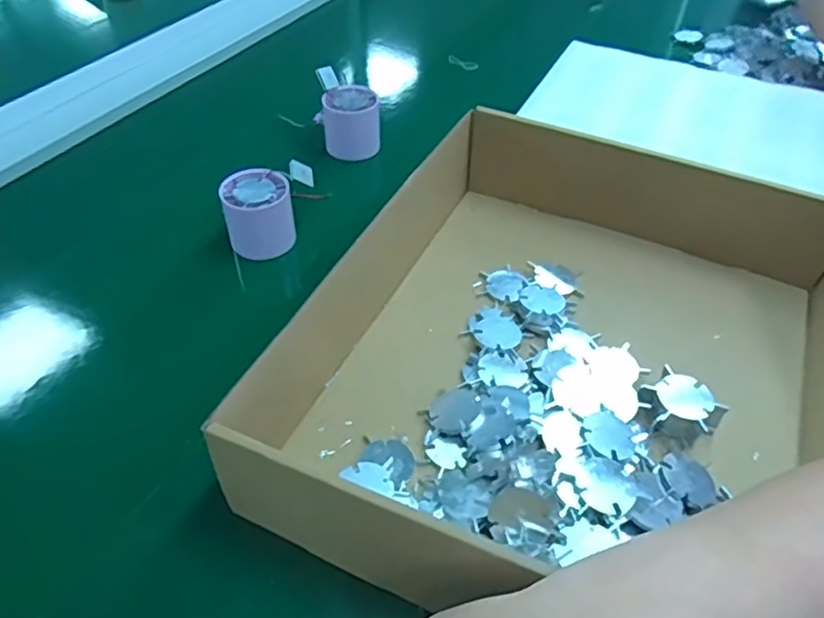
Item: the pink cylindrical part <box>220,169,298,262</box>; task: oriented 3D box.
[{"bbox_3d":[-0.123,-0.077,0.516,0.053,0.051,0.048,-11,47,-11],"label":"pink cylindrical part"}]

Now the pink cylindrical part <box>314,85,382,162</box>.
[{"bbox_3d":[-0.060,-0.182,0.619,0.055,0.055,0.044,-11,47,-11],"label":"pink cylindrical part"}]

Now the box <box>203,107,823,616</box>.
[{"bbox_3d":[0.120,0.025,0.391,0.324,0.082,0.347,18,48,16],"label":"box"}]

